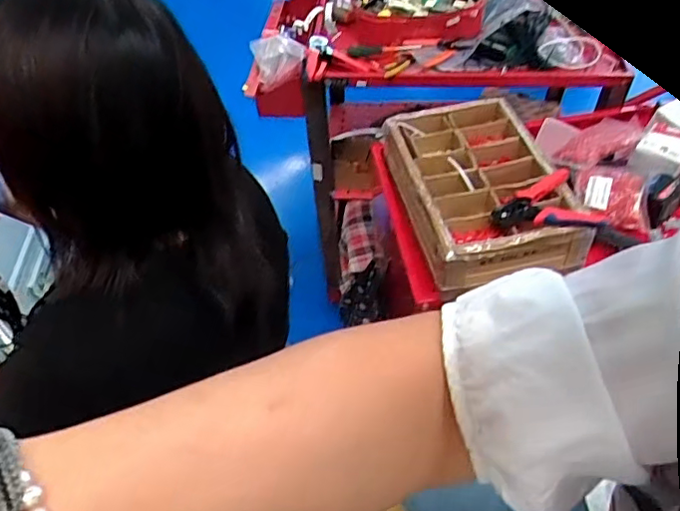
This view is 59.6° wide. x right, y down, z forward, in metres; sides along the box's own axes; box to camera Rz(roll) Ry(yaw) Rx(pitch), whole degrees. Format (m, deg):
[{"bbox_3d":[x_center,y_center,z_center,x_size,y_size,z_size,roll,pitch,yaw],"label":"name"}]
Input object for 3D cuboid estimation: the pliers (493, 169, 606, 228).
[{"bbox_3d":[0.347,-0.086,1.013,0.167,0.033,0.146,-14,51,-7],"label":"pliers"}]

